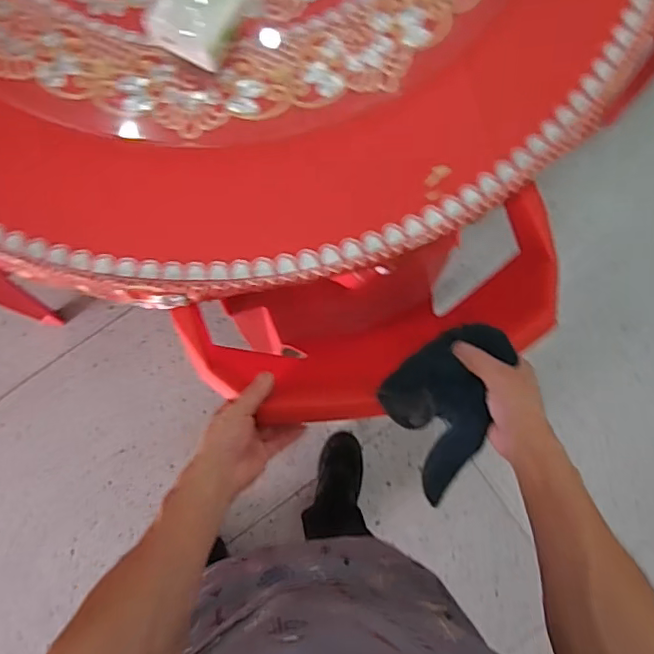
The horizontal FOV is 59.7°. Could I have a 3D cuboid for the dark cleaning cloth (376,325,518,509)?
[{"bbox_3d":[0.115,0.087,0.636,0.126,0.113,0.198,20,84,0],"label":"dark cleaning cloth"}]

